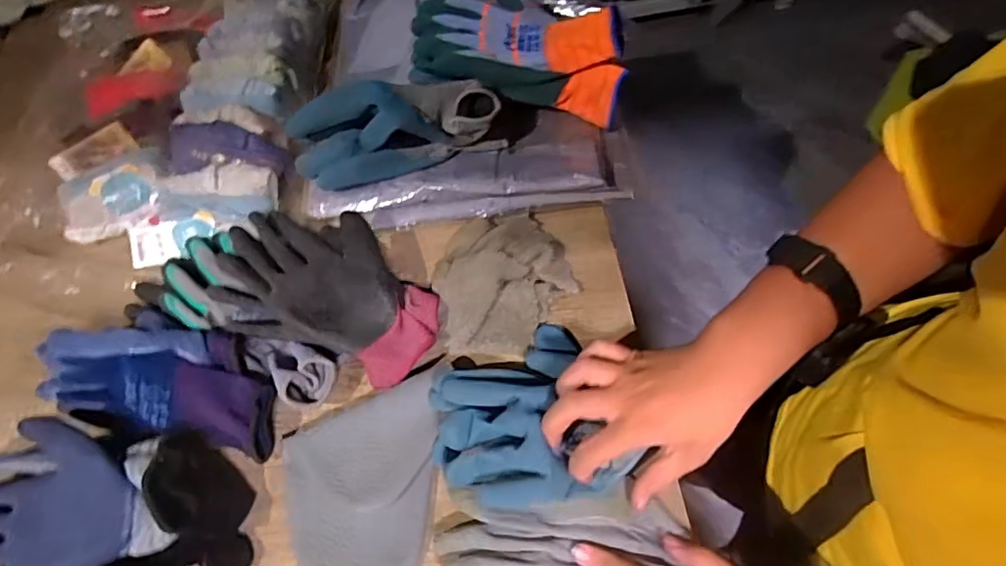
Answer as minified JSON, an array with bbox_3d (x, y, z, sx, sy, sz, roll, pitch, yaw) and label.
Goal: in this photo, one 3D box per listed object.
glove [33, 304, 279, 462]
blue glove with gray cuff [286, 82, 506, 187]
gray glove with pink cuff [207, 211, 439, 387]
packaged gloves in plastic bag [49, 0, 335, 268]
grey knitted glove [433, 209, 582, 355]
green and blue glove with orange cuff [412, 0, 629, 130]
[{"bbox_3d":[-0.302,0.077,0.502,0.237,0.065,0.099,10,60,11],"label":"glove"},{"bbox_3d":[-0.107,-0.152,0.573,0.211,0.073,0.062,-9,58,-1],"label":"blue glove with gray cuff"},{"bbox_3d":[-0.155,0.003,0.528,0.203,0.034,0.131,14,61,13],"label":"gray glove with pink cuff"},{"bbox_3d":[-0.379,-0.214,0.683,0.295,0.059,0.417,-2,58,4],"label":"packaged gloves in plastic bag"},{"bbox_3d":[0.002,-0.008,0.545,0.129,0.028,0.144,-14,58,-4],"label":"grey knitted glove"},{"bbox_3d":[0.020,-0.251,0.613,0.226,0.085,0.117,13,59,-4],"label":"green and blue glove with orange cuff"}]

